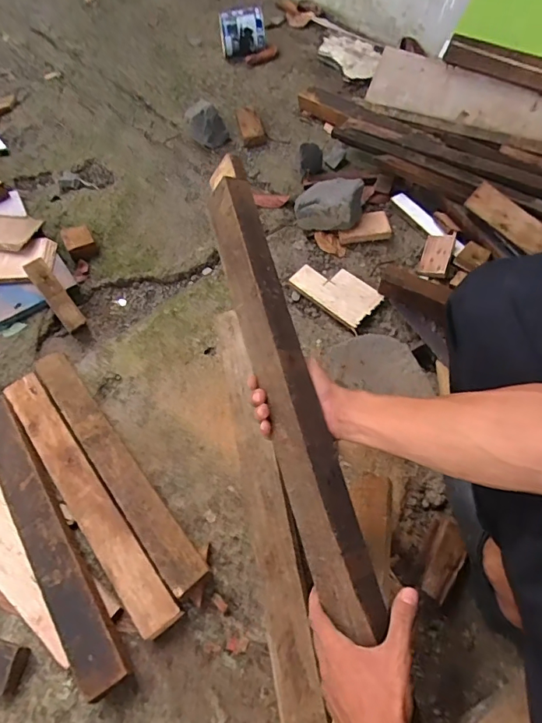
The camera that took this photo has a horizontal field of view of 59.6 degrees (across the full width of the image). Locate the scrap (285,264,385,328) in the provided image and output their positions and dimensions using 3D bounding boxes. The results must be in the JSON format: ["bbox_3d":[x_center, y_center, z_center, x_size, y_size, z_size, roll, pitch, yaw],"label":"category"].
[{"bbox_3d":[0.136,-0.151,0.987,0.172,0.022,0.100,38,70,20],"label":"scrap"}]

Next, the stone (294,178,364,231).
[{"bbox_3d":[0.128,-0.351,1.054,0.146,0.099,0.115,7,62,6],"label":"stone"}]

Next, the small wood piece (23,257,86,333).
[{"bbox_3d":[-0.439,-0.134,0.964,0.041,0.029,0.154,-36,106,-16],"label":"small wood piece"}]

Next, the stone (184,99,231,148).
[{"bbox_3d":[-0.170,-0.617,1.238,0.102,0.103,0.058,22,64,14],"label":"stone"}]

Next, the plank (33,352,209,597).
[{"bbox_3d":[-0.267,0.155,0.787,0.056,0.018,0.505,-33,61,-22],"label":"plank"}]

